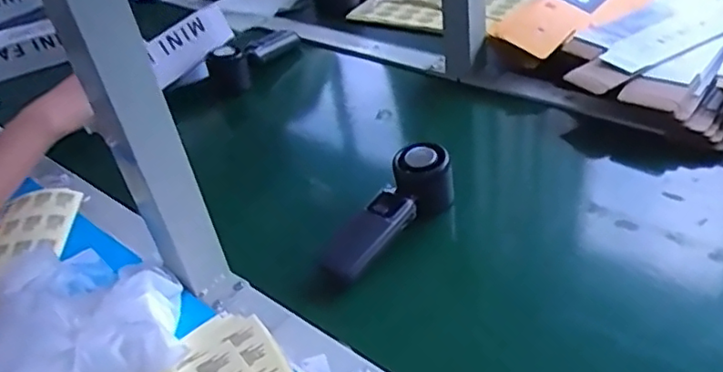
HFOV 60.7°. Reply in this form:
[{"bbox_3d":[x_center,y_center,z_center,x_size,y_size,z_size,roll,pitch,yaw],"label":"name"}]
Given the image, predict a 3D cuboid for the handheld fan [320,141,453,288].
[{"bbox_3d":[0.026,0.027,0.583,0.051,0.045,0.157,32,69,37],"label":"handheld fan"}]

